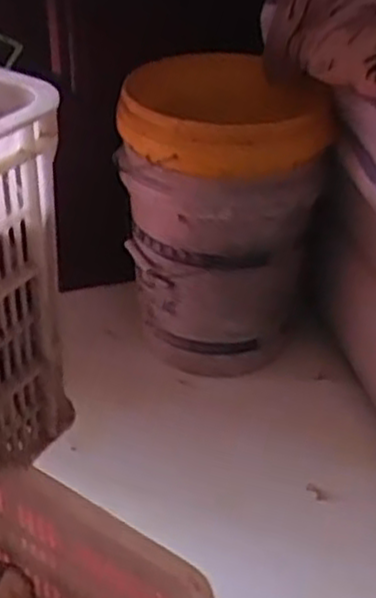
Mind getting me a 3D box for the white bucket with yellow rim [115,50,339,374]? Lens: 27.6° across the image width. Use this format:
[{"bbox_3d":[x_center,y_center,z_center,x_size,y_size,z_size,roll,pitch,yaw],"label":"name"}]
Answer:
[{"bbox_3d":[0.040,-0.132,1.184,0.269,0.459,0.260,-1,35,-4],"label":"white bucket with yellow rim"}]

